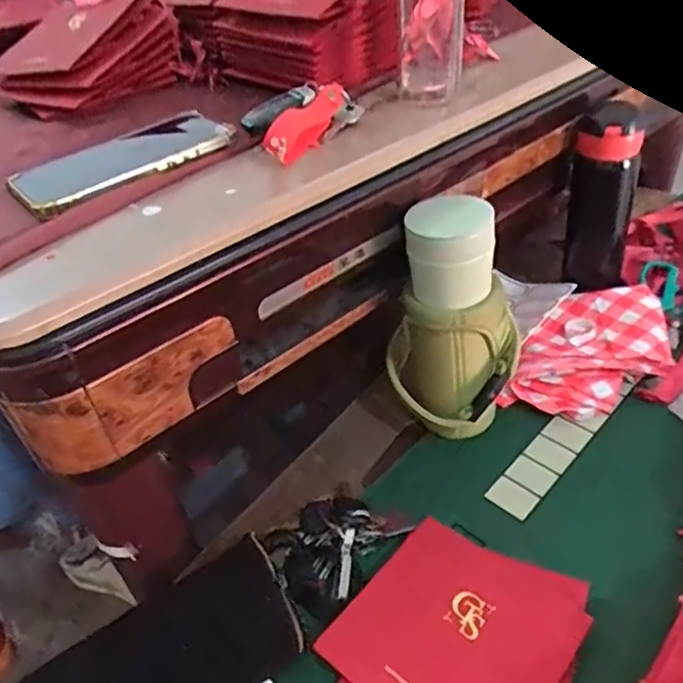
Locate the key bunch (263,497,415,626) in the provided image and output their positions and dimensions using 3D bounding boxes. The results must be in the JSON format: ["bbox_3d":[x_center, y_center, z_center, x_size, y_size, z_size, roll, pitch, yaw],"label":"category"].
[{"bbox_3d":[-0.011,0.162,0.479,0.085,0.023,0.097,28,50,33],"label":"key bunch"}]

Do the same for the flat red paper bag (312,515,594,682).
[{"bbox_3d":[0.079,0.207,0.420,0.137,0.012,0.136,27,50,33],"label":"flat red paper bag"}]

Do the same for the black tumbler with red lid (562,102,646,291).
[{"bbox_3d":[0.277,-0.151,0.642,0.067,0.184,0.057,1,40,8],"label":"black tumbler with red lid"}]

